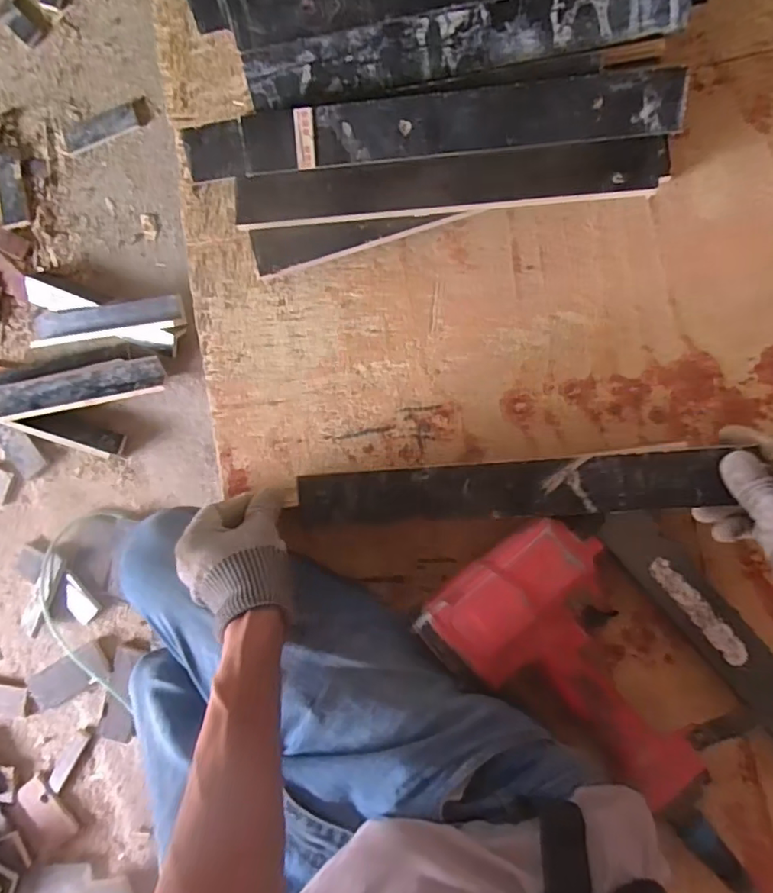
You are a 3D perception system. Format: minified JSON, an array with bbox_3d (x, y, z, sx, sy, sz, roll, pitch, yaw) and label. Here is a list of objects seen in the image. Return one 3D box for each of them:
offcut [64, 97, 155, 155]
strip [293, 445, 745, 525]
[{"bbox_3d":[-0.635,-0.727,1.305,0.216,0.016,0.066,-18,86,6],"label":"offcut"},{"bbox_3d":[0.093,0.037,0.482,0.336,0.010,0.048,-4,88,10],"label":"strip"}]

